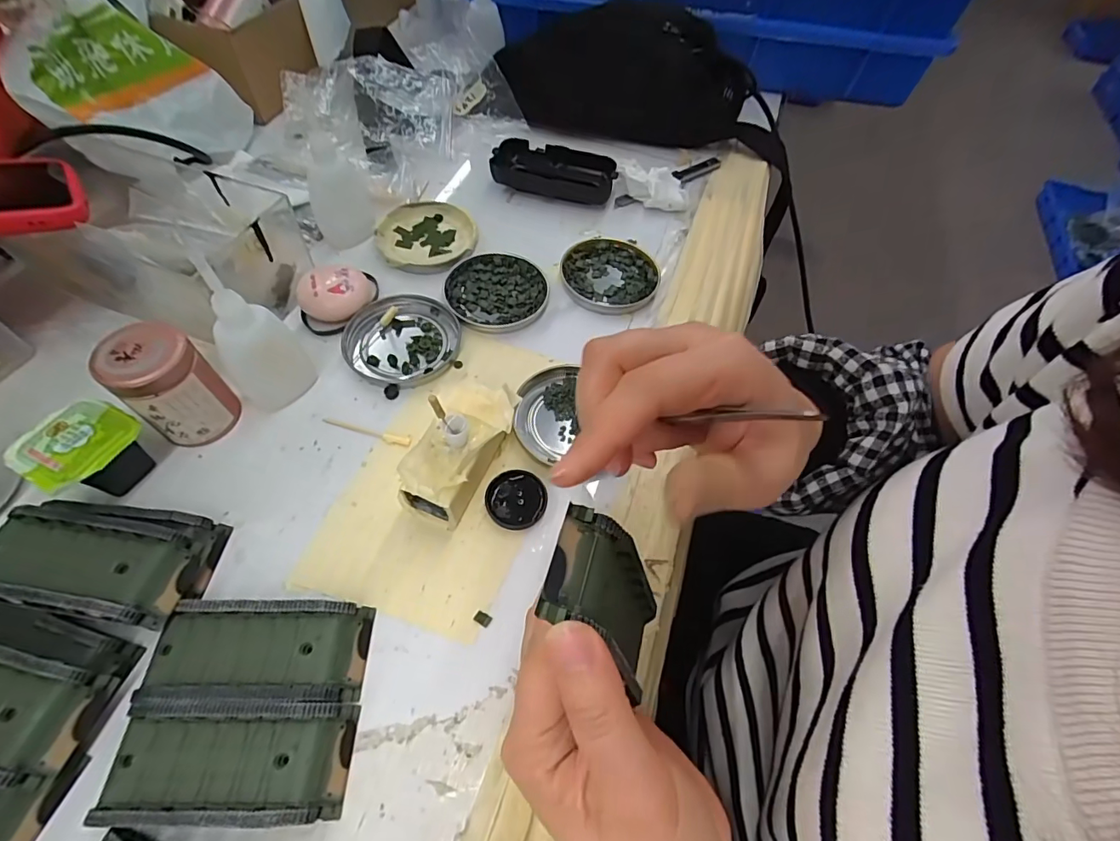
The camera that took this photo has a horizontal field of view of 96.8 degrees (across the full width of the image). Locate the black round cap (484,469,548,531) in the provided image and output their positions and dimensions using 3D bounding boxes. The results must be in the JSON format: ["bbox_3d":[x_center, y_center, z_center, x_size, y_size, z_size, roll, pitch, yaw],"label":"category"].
[{"bbox_3d":[-0.026,0.047,0.296,0.035,0.005,0.035,2,58,-3],"label":"black round cap"}]

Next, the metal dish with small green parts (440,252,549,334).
[{"bbox_3d":[-0.049,-0.099,0.384,0.077,0.011,0.075,2,58,-3],"label":"metal dish with small green parts"}]

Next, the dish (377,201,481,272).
[{"bbox_3d":[-0.110,-0.152,0.412,0.078,0.015,0.076,2,58,-3],"label":"dish"}]

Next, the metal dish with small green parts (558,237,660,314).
[{"bbox_3d":[0.040,-0.119,0.404,0.077,0.009,0.078,2,58,-3],"label":"metal dish with small green parts"}]

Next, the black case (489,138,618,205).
[{"bbox_3d":[-0.005,-0.226,0.455,0.108,0.026,0.047,11,58,3],"label":"black case"}]

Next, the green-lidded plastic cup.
[{"bbox_3d":[-0.254,0.020,0.275,0.052,0.036,0.049,25,60,11],"label":"green-lidded plastic cup"}]

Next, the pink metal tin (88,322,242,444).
[{"bbox_3d":[-0.224,-0.019,0.288,0.042,0.064,0.043,2,58,-3],"label":"pink metal tin"}]

